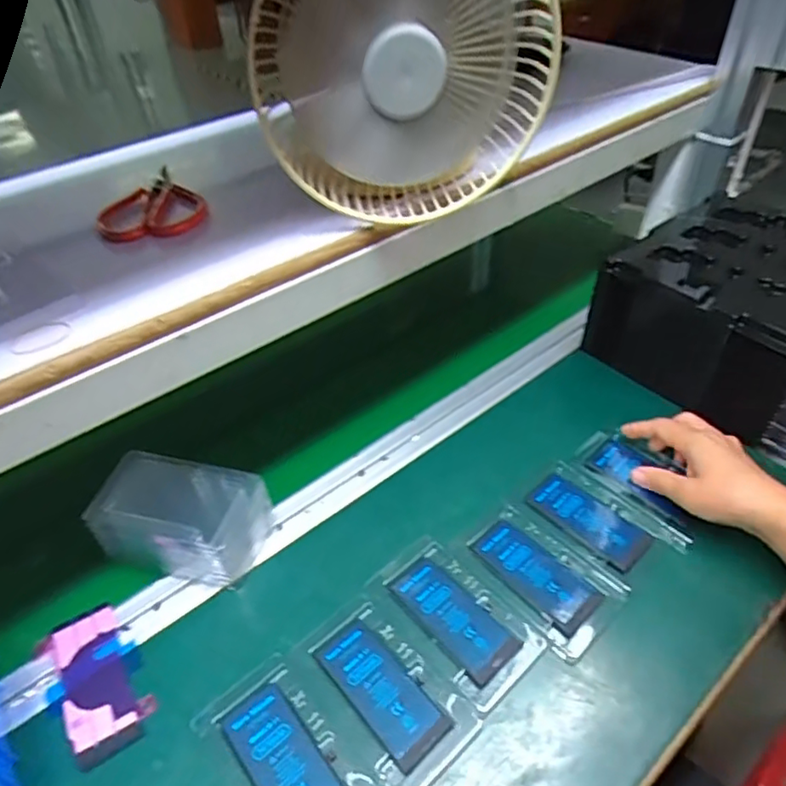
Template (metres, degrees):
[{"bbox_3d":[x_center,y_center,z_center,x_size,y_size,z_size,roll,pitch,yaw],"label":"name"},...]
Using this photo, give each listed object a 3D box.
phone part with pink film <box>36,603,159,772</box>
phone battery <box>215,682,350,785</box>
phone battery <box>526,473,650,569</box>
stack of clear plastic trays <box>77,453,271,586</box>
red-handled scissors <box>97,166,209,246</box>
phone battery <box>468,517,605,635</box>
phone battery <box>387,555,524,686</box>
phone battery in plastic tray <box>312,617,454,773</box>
[{"bbox_3d":[-0.217,0.209,0.430,0.062,0.005,0.111,-26,47,-23],"label":"phone part with pink film"},{"bbox_3d":[-0.070,0.240,0.382,0.046,0.006,0.101,-32,49,-27],"label":"phone battery"},{"bbox_3d":[0.168,0.109,0.514,0.048,0.006,0.101,-33,50,-28],"label":"phone battery"},{"bbox_3d":[-0.182,0.105,0.497,0.134,0.057,0.078,8,44,12],"label":"stack of clear plastic trays"},{"bbox_3d":[-0.201,-0.156,0.484,0.083,0.019,0.104,-20,45,-17],"label":"red-handled scissors"},{"bbox_3d":[0.114,0.143,0.478,0.043,0.004,0.102,-33,50,-29],"label":"phone battery"},{"bbox_3d":[0.045,0.169,0.454,0.046,0.004,0.104,-33,50,-28],"label":"phone battery"},{"bbox_3d":[-0.008,0.206,0.415,0.044,0.005,0.102,-32,50,-28],"label":"phone battery in plastic tray"}]

